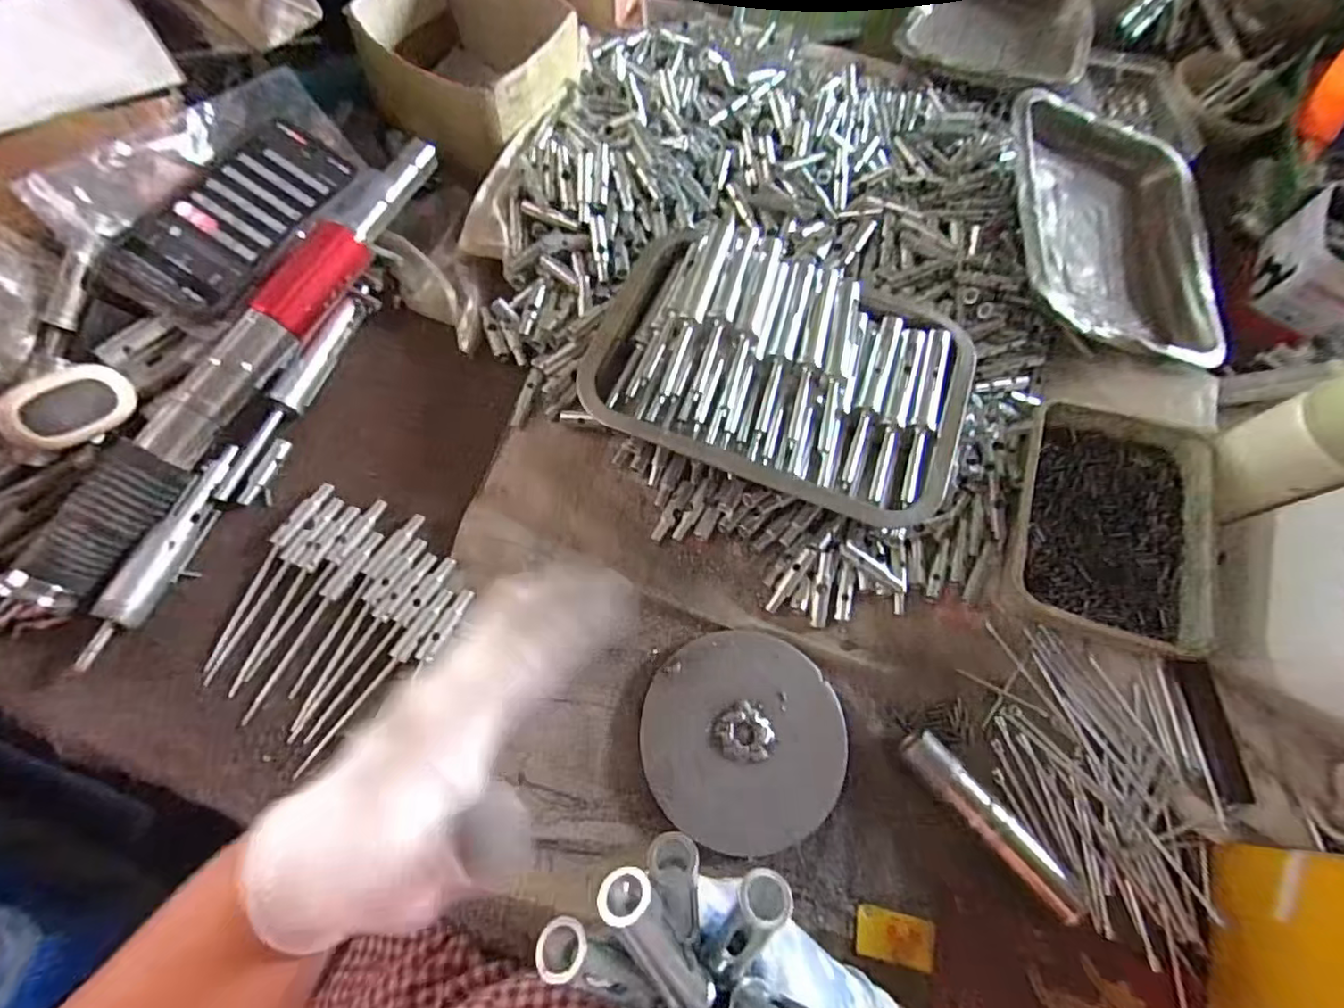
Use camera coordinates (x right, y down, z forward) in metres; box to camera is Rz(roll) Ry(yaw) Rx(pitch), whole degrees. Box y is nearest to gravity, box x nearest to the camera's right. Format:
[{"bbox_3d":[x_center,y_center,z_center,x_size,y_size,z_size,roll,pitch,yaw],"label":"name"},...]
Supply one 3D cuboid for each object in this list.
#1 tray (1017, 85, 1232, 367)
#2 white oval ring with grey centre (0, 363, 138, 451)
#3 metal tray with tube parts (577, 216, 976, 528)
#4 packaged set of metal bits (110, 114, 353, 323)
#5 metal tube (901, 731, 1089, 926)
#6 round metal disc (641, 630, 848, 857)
[{"bbox_3d":[0.375,-0.240,0.519,0.171,0.053,0.258,9,69,1],"label":"tray"},{"bbox_3d":[-0.369,-0.060,0.370,0.015,0.043,0.065,5,45,38],"label":"white oval ring with grey centre"},{"bbox_3d":[0.081,-0.098,0.436,0.266,0.072,0.180,22,68,4],"label":"metal tray with tube parts"},{"bbox_3d":[-0.304,-0.204,0.427,0.083,0.014,0.158,36,72,0],"label":"packaged set of metal bits"},{"bbox_3d":[0.190,0.191,0.366,0.020,0.026,0.121,-39,76,-15],"label":"metal tube"},{"bbox_3d":[0.046,0.144,0.375,0.123,0.009,0.124,3,69,-1],"label":"round metal disc"}]

